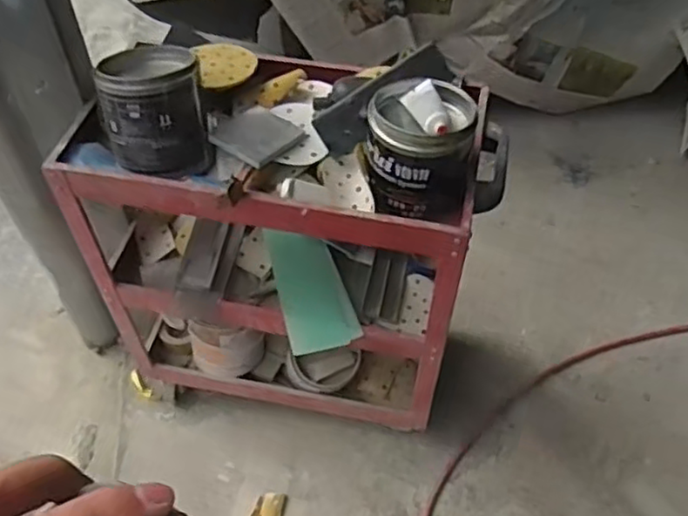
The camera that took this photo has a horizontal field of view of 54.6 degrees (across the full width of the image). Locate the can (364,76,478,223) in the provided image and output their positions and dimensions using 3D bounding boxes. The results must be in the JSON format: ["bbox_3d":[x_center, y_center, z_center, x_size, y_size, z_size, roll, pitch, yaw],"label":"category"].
[{"bbox_3d":[0.107,-0.168,0.957,0.142,0.154,0.163,15,54,10],"label":"can"}]

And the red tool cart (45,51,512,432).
[{"bbox_3d":[-0.112,-0.029,1.263,0.697,0.752,0.340,11,53,7],"label":"red tool cart"}]

